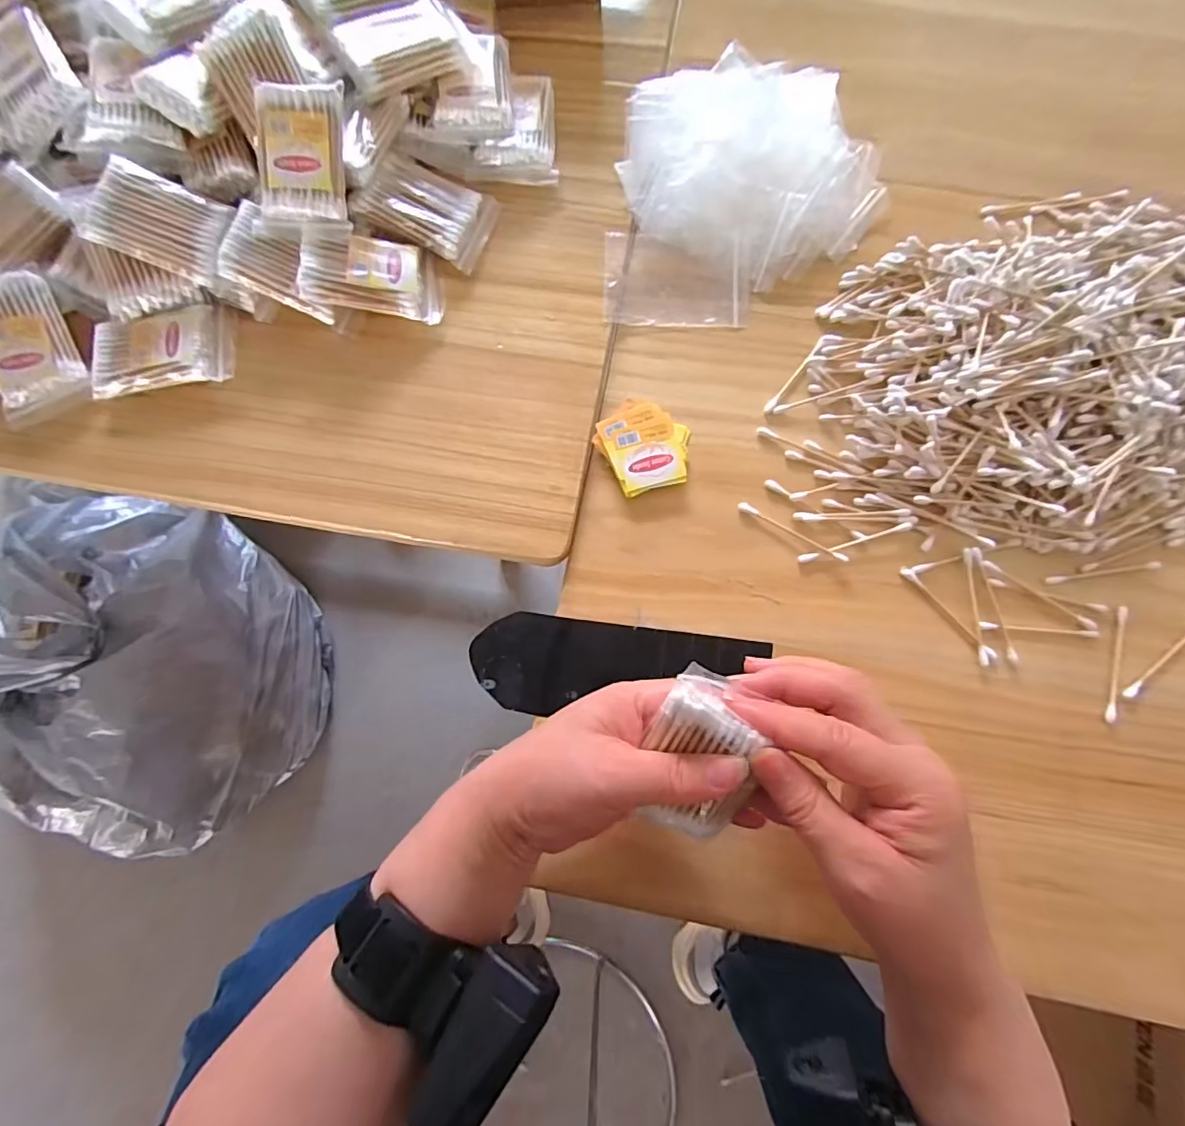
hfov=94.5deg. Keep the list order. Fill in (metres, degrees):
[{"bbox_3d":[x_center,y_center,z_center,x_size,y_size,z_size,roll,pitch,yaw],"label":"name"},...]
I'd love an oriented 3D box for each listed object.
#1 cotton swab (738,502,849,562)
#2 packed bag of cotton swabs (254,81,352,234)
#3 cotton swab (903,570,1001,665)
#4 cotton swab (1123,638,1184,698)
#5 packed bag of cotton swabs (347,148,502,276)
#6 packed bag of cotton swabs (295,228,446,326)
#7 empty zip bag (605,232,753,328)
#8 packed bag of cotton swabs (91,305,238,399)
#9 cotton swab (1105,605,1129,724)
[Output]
[{"bbox_3d":[0.126,-0.020,0.343,0.073,0.007,0.006,30,79,7],"label":"cotton swab"},{"bbox_3d":[-0.186,-0.255,0.346,0.057,0.013,0.081,2,104,2],"label":"packed bag of cotton swabs"},{"bbox_3d":[0.217,0.032,0.333,0.007,0.004,0.075,-40,80,-9],"label":"cotton swab"},{"bbox_3d":[0.339,0.056,0.322,0.070,0.004,0.006,-36,80,-8],"label":"cotton swab"},{"bbox_3d":[-0.112,-0.249,0.383,0.084,0.015,0.062,25,78,-9],"label":"packed bag of cotton swabs"},{"bbox_3d":[-0.146,-0.193,0.366,0.087,0.011,0.055,0,76,-23],"label":"packed bag of cotton swabs"},{"bbox_3d":[0.060,-0.199,0.385,0.100,0.009,0.068,2,84,2],"label":"empty zip bag"},{"bbox_3d":[-0.289,-0.145,0.369,0.092,0.011,0.054,-9,77,-2],"label":"packed bag of cotton swabs"},{"bbox_3d":[0.309,0.060,0.323,0.007,0.004,0.070,17,77,4],"label":"cotton swab"}]

